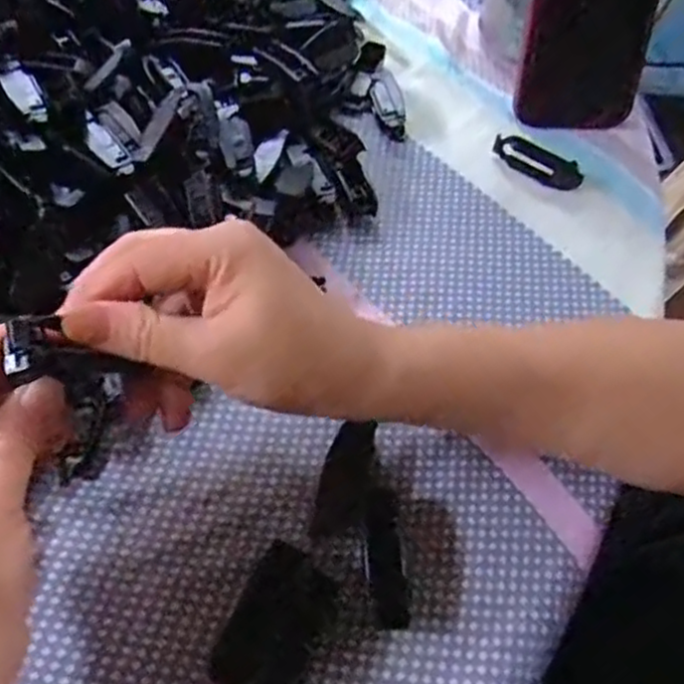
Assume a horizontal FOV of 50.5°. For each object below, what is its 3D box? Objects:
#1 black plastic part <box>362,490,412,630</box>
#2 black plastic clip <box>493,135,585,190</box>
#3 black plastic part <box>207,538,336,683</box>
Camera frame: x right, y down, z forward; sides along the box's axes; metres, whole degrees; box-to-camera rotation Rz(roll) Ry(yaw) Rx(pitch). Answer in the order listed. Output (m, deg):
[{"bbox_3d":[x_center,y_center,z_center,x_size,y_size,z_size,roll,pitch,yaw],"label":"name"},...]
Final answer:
[{"bbox_3d":[0.018,0.089,0.298,0.015,0.004,0.055,-3,56,-7],"label":"black plastic part"},{"bbox_3d":[0.113,-0.105,0.423,0.053,0.014,0.014,32,59,16],"label":"black plastic clip"},{"bbox_3d":[-0.026,0.110,0.280,0.033,0.004,0.060,22,57,9],"label":"black plastic part"}]

